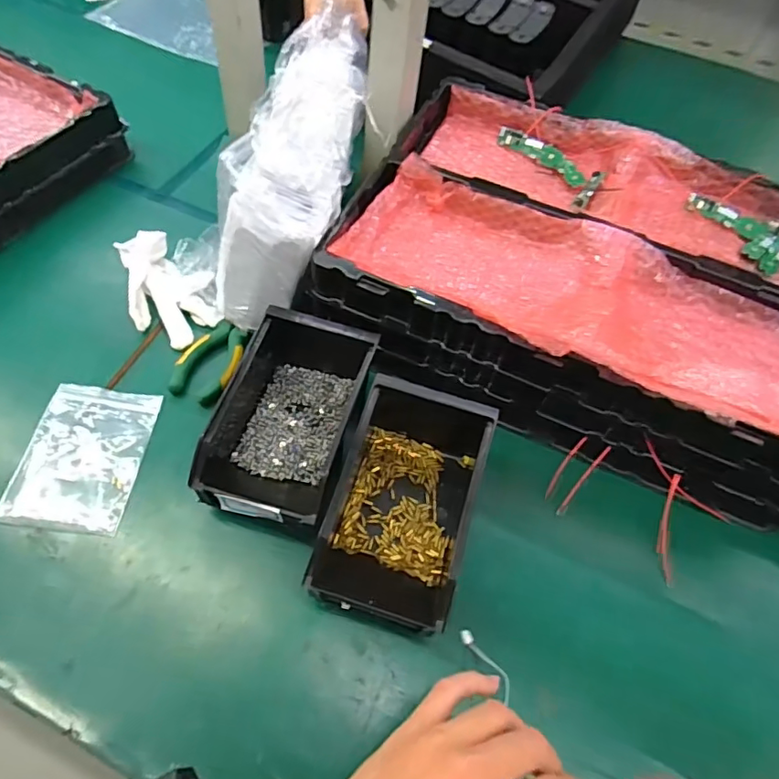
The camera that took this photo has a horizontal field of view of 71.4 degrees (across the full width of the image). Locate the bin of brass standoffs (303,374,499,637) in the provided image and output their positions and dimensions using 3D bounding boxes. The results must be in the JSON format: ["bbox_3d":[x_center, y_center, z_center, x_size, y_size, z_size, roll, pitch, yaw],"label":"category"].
[{"bbox_3d":[0.012,0.086,0.435,0.102,0.075,0.183,17,59,5],"label":"bin of brass standoffs"}]

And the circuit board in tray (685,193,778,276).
[{"bbox_3d":[0.371,-0.174,0.566,0.069,0.009,0.114,-30,65,-22],"label":"circuit board in tray"}]

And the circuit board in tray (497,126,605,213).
[{"bbox_3d":[0.184,-0.247,0.594,0.059,0.014,0.141,-25,63,-19],"label":"circuit board in tray"}]

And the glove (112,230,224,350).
[{"bbox_3d":[-0.223,-0.110,0.544,0.084,0.043,0.139,-15,61,-14],"label":"glove"}]

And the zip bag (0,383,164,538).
[{"bbox_3d":[-0.260,0.056,0.463,0.094,0.005,0.130,9,58,-4],"label":"zip bag"}]

